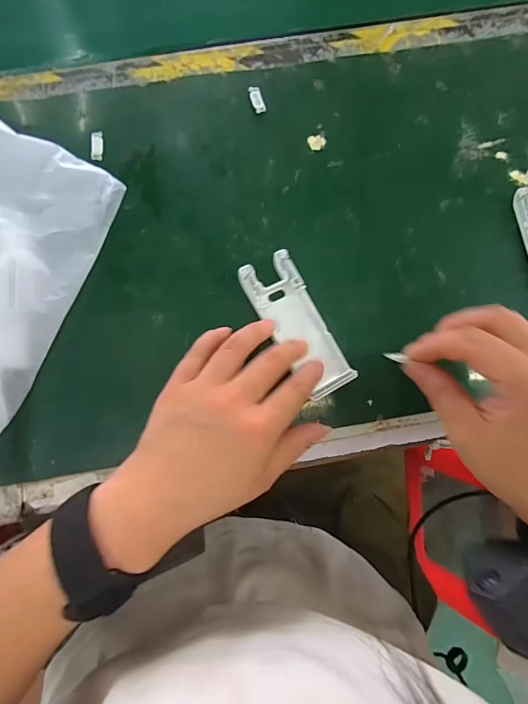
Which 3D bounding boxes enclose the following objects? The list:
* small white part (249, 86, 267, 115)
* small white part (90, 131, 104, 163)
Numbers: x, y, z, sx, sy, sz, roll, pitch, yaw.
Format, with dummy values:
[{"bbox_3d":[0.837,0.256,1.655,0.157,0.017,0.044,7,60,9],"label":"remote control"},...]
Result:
[{"bbox_3d":[-0.006,-0.204,0.325,0.010,0.004,0.024,-18,81,-3],"label":"small white part"},{"bbox_3d":[-0.131,-0.162,0.316,0.009,0.004,0.025,-4,80,-1],"label":"small white part"}]

